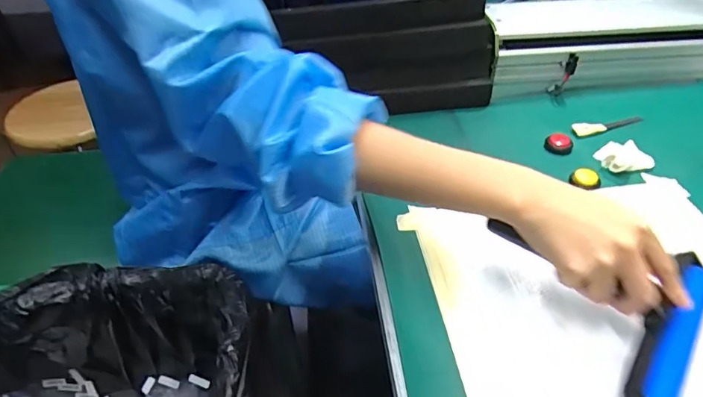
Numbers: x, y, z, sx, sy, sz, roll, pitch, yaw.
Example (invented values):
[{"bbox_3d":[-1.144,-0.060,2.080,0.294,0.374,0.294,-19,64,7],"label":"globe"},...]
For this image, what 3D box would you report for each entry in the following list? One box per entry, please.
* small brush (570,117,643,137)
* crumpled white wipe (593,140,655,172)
[{"bbox_3d":[0.327,-0.096,0.624,0.108,0.009,0.021,-14,43,-13],"label":"small brush"},{"bbox_3d":[0.307,-0.047,0.555,0.057,0.024,0.042,28,50,30],"label":"crumpled white wipe"}]

